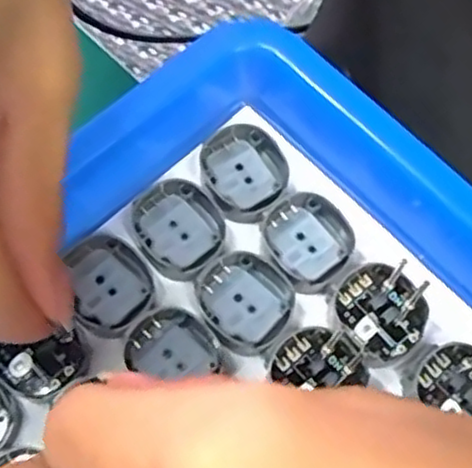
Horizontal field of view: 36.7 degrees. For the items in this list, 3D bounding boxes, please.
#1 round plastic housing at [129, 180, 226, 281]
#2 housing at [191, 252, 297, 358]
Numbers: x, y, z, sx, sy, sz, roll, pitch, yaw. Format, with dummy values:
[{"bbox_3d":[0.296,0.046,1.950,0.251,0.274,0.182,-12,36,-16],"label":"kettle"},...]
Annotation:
[{"bbox_3d":[-0.018,-0.002,0.216,0.026,0.004,0.030,-35,74,-14],"label":"round plastic housing"},{"bbox_3d":[0.003,0.020,0.212,0.026,0.005,0.029,-32,73,-13],"label":"housing"}]

